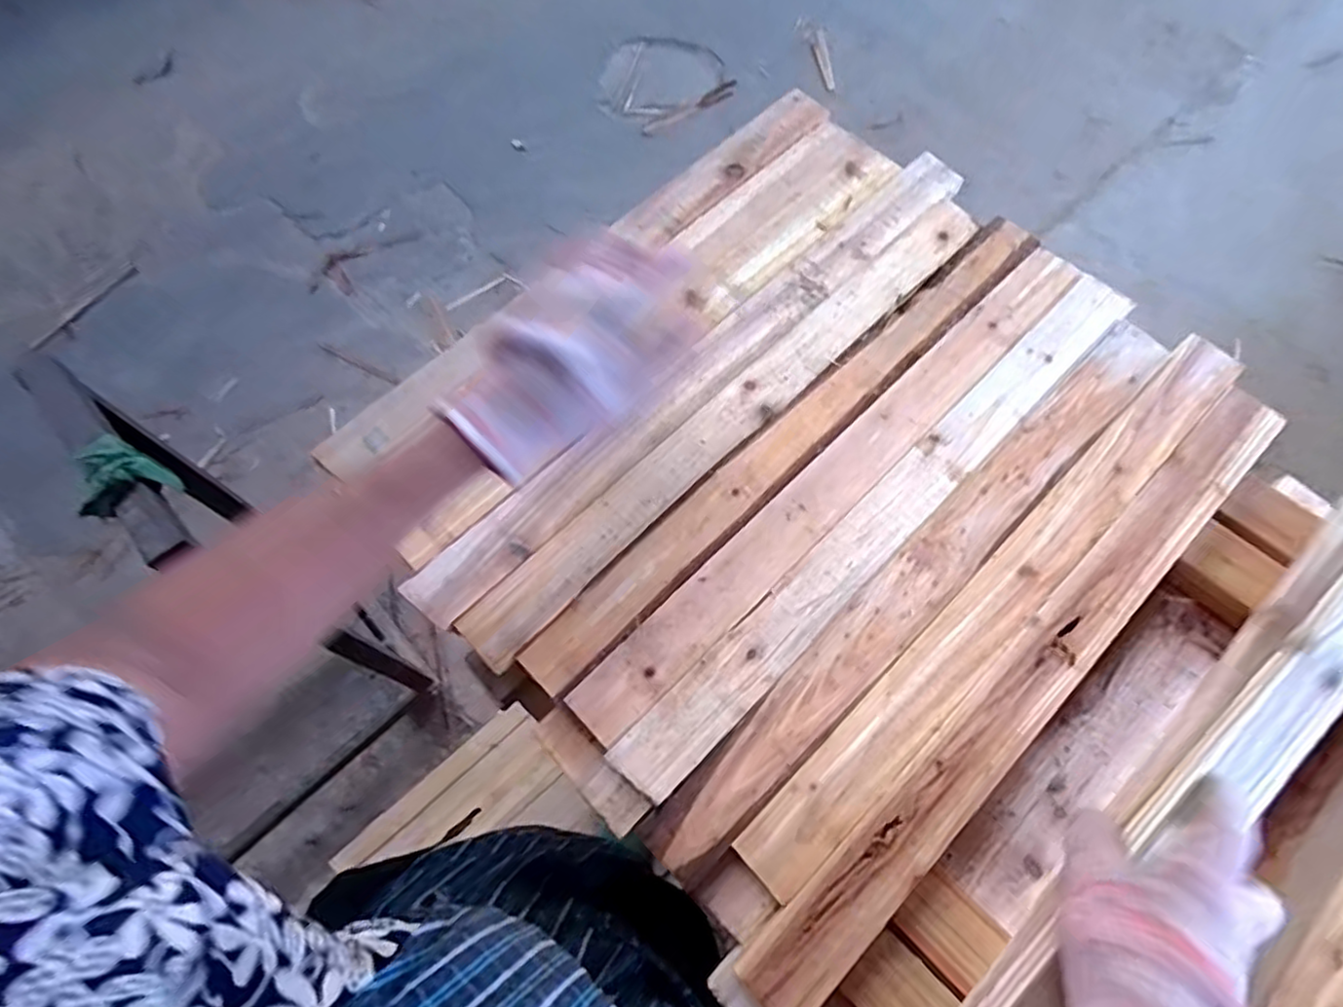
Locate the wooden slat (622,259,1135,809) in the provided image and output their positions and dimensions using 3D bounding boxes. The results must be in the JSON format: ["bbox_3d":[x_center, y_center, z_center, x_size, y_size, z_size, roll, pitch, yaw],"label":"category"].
[{"bbox_3d":[0.151,0.002,0.451,0.483,0.009,0.042,-42,73,-14],"label":"wooden slat"}]

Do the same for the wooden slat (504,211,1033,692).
[{"bbox_3d":[0.092,-0.052,0.478,0.489,0.009,0.042,-43,73,-15],"label":"wooden slat"}]

